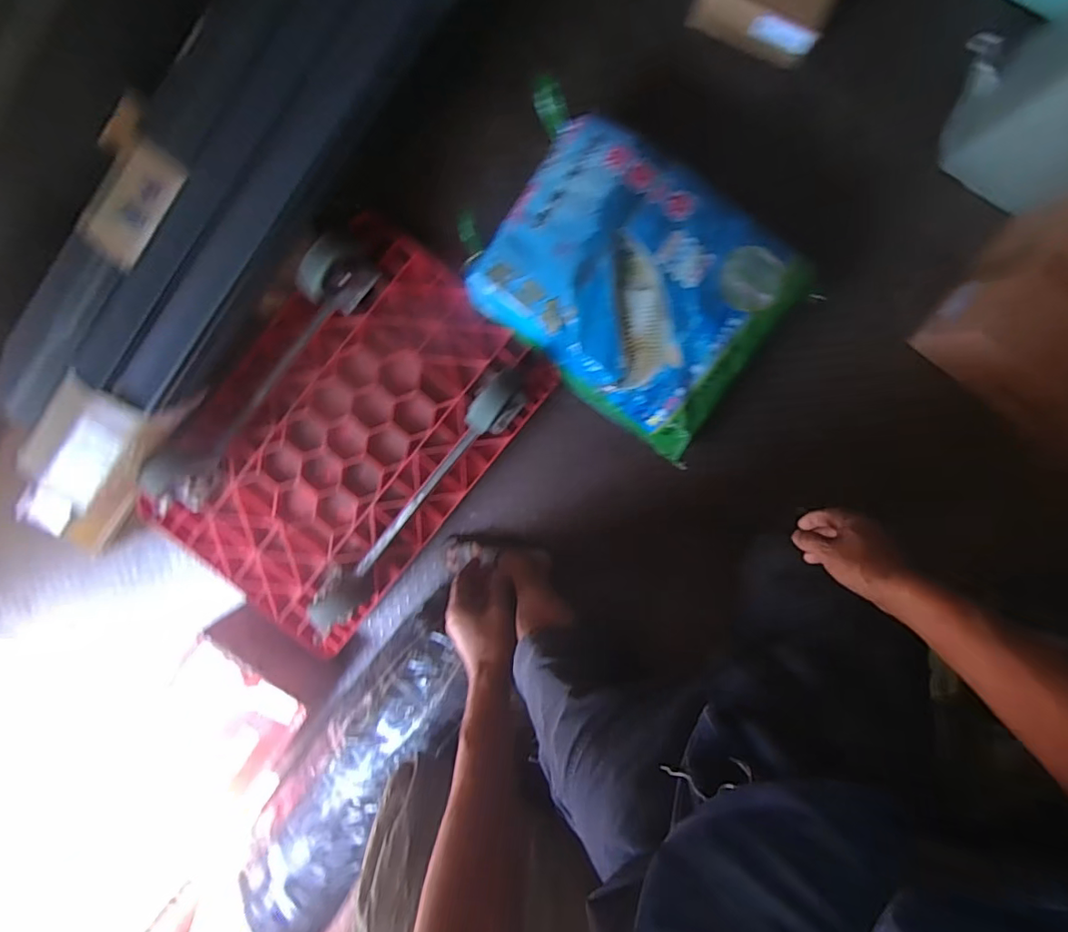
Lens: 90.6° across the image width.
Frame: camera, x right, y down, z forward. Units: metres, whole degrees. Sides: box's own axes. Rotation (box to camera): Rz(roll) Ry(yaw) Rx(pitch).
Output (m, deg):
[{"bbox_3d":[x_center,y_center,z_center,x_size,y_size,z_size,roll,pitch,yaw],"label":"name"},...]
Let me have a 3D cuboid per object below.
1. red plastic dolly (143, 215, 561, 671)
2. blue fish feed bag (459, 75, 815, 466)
[{"bbox_3d":[-0.441,-0.041,1.224,0.576,0.201,0.917,40,99,-3],"label":"red plastic dolly"},{"bbox_3d":[0.179,-0.399,1.120,0.686,0.109,0.473,34,99,-2],"label":"blue fish feed bag"}]

